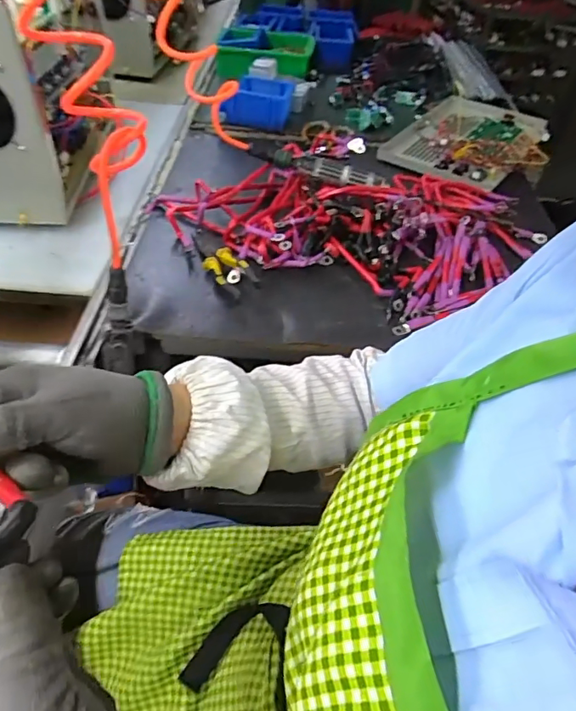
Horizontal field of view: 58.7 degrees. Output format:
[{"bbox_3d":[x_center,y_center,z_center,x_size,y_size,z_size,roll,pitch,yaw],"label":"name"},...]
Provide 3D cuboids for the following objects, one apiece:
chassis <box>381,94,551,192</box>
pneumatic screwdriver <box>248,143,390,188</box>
[{"bbox_3d":[0.390,-0.456,1.075,0.285,0.046,0.336,34,52,25],"label":"chassis"},{"bbox_3d":[0.050,-0.318,0.854,0.232,0.026,0.040,17,47,11],"label":"pneumatic screwdriver"}]

